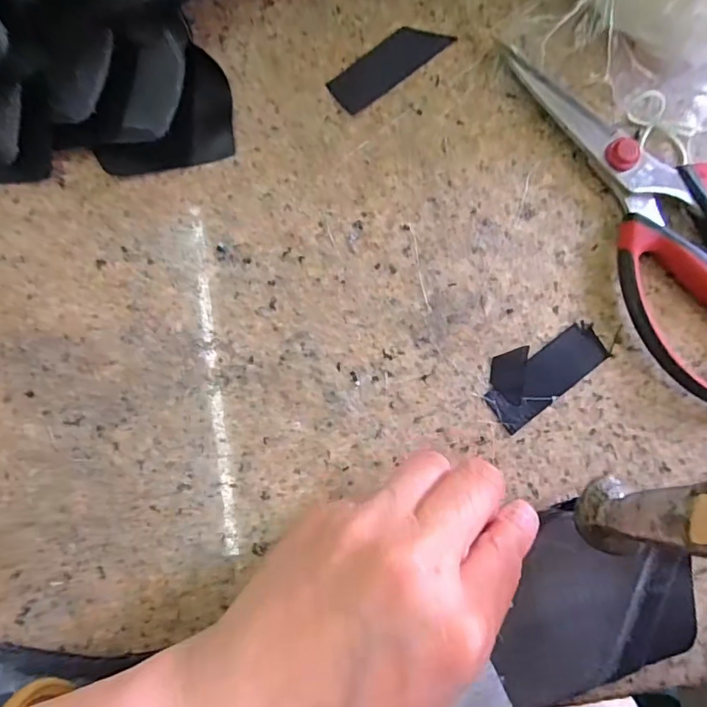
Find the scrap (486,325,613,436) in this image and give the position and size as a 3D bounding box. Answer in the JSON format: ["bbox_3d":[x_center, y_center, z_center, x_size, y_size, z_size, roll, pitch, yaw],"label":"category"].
[{"bbox_3d":[0.081,0.006,0.213,0.056,0.004,0.028,-37,85,-7],"label":"scrap"}]

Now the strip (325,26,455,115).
[{"bbox_3d":[0.016,-0.133,0.228,0.059,0.004,0.020,-39,85,-7],"label":"strip"}]

